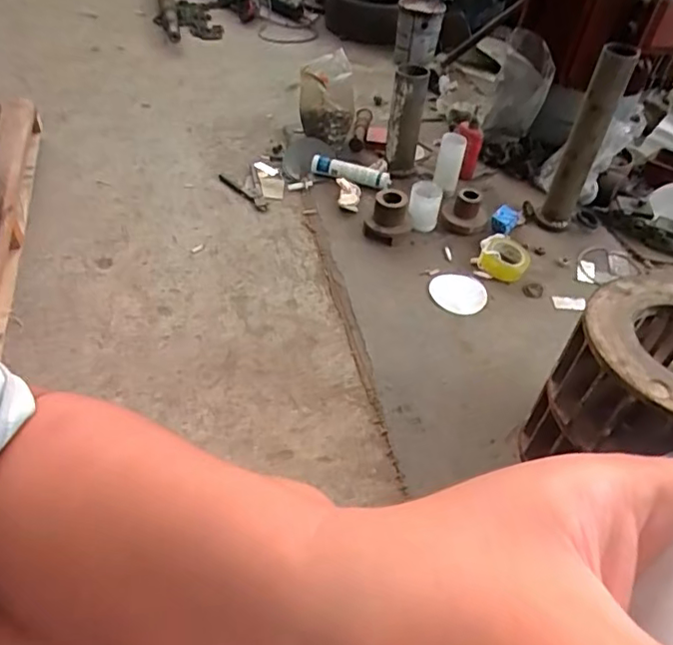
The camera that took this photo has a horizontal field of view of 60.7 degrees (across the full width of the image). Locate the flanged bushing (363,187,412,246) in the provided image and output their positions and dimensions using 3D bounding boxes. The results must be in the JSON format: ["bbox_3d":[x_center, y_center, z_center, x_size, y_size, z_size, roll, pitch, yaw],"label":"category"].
[{"bbox_3d":[0.130,-0.249,1.359,0.095,0.099,0.095,22,47,14],"label":"flanged bushing"}]

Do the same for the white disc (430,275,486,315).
[{"bbox_3d":[0.273,-0.068,1.288,0.123,0.015,0.101,14,46,6],"label":"white disc"}]

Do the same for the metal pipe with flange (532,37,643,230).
[{"bbox_3d":[0.565,-0.401,1.330,0.082,0.420,0.078,27,48,18],"label":"metal pipe with flange"}]

